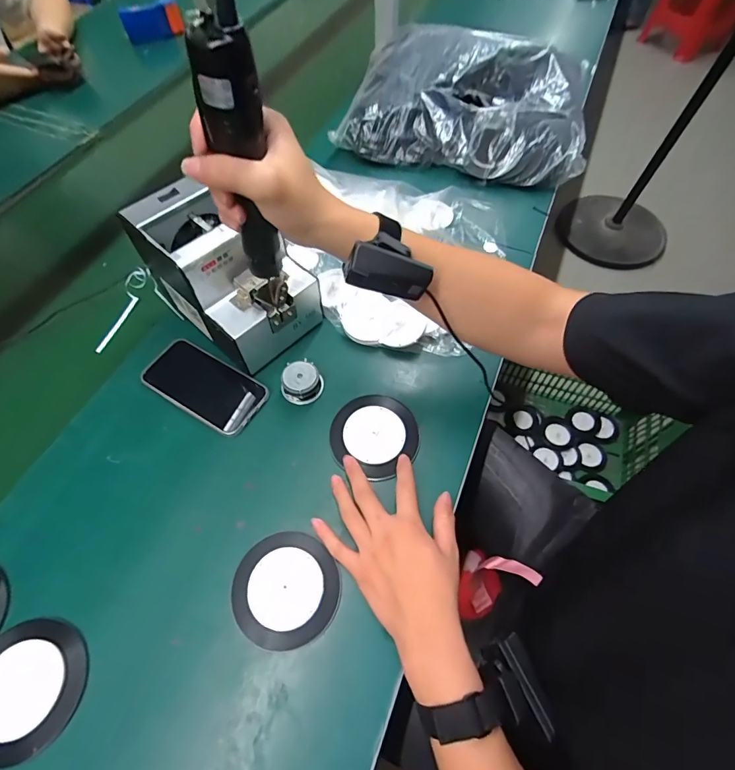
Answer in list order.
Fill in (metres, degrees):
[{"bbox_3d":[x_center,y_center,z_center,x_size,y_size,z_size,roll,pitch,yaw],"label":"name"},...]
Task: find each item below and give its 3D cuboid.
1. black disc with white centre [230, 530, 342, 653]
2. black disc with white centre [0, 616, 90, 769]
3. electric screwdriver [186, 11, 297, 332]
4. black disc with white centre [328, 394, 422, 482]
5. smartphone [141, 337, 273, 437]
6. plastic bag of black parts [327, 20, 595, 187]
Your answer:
[{"bbox_3d":[-0.077,0.192,0.390,0.098,0.006,0.094,0,60,0],"label":"black disc with white centre"},{"bbox_3d":[-0.293,0.257,0.348,0.097,0.011,0.099,0,60,0],"label":"black disc with white centre"},{"bbox_3d":[-0.096,-0.144,0.361,0.040,0.279,0.035,-20,69,-13],"label":"electric screwdriver"},{"bbox_3d":[0.009,0.054,0.468,0.097,0.006,0.092,0,62,0],"label":"black disc with white centre"},{"bbox_3d":[-0.195,-0.001,0.496,0.149,0.008,0.075,27,64,15],"label":"smartphone"},{"bbox_3d":[0.182,-0.521,0.733,0.403,0.089,0.328,12,61,7],"label":"plastic bag of black parts"}]

